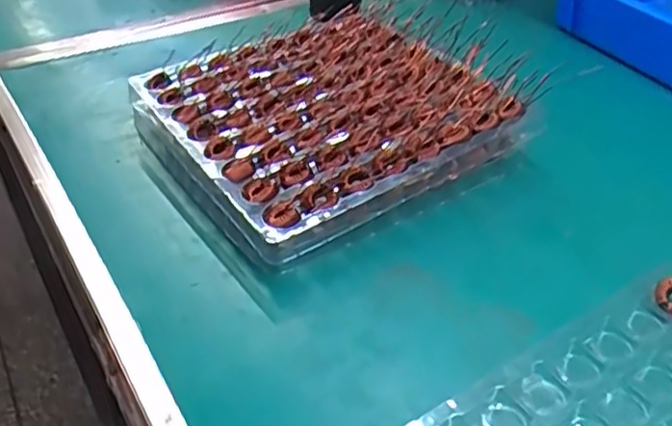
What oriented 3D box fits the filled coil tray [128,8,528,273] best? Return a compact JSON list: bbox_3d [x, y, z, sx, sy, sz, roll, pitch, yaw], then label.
[{"bbox_3d":[-0.015,-0.093,0.622,0.291,0.065,0.283,-24,43,-25],"label":"filled coil tray"}]

